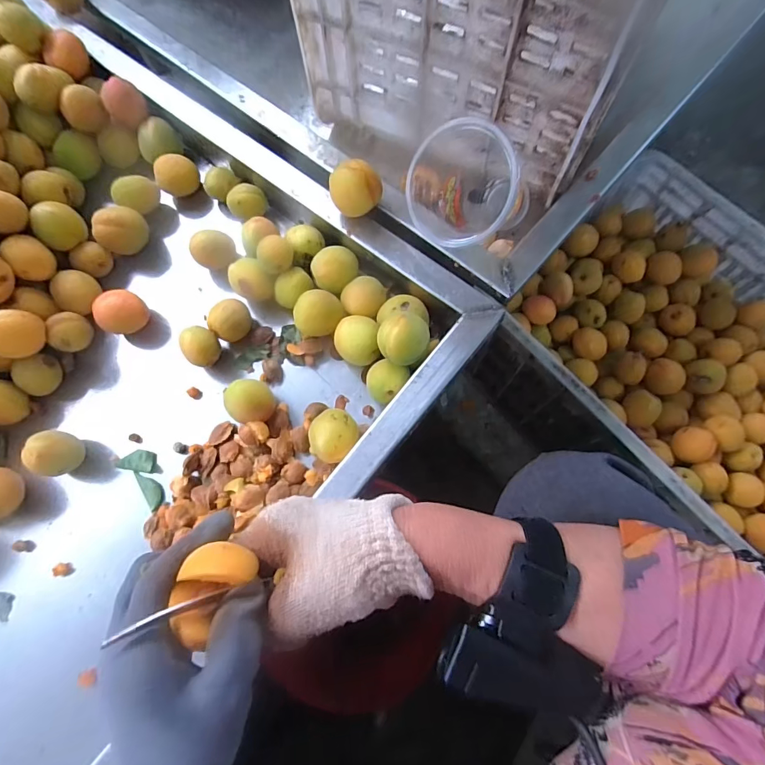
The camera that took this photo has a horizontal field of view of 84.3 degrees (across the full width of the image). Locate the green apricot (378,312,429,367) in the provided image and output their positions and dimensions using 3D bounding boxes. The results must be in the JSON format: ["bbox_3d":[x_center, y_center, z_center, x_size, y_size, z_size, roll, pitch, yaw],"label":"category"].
[{"bbox_3d":[0.018,-0.033,0.346,0.041,0.031,0.034,-3,73,1],"label":"green apricot"}]

